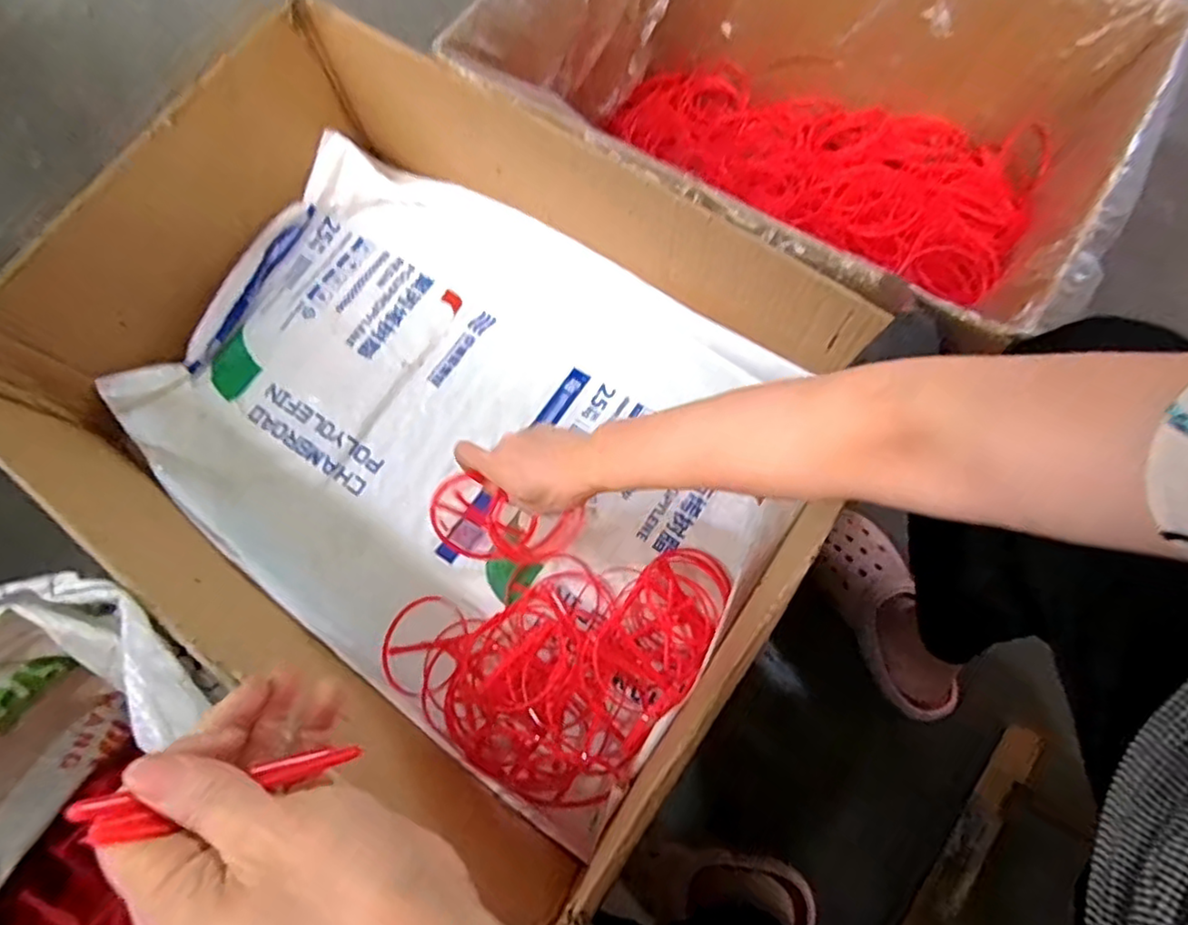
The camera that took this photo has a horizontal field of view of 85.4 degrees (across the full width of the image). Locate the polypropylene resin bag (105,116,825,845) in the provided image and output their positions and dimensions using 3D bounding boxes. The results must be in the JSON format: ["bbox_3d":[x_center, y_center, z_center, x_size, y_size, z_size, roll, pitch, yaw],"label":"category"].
[{"bbox_3d":[-0.130,-0.036,0.646,0.642,0.085,0.469,38,76,13],"label":"polypropylene resin bag"}]

